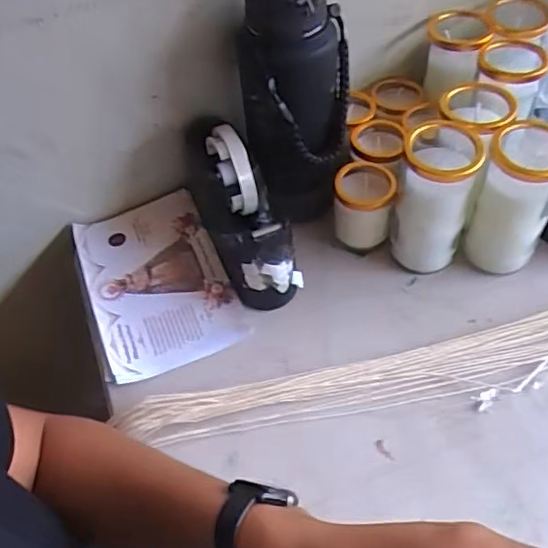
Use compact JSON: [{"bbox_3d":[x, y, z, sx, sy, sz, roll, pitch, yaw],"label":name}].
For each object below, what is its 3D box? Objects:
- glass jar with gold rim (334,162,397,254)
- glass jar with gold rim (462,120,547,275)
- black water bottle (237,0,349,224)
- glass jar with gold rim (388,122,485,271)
[{"bbox_3d":[0.091,-0.067,0.603,0.058,0.080,0.064,-1,51,3],"label":"glass jar with gold rim"},{"bbox_3d":[0.230,-0.070,0.557,0.064,0.152,0.070,-2,51,2],"label":"glass jar with gold rim"},{"bbox_3d":[0.021,-0.164,0.572,0.100,0.248,0.111,1,51,7],"label":"black water bottle"},{"bbox_3d":[0.152,-0.069,0.562,0.061,0.142,0.069,14,53,14],"label":"glass jar with gold rim"}]

